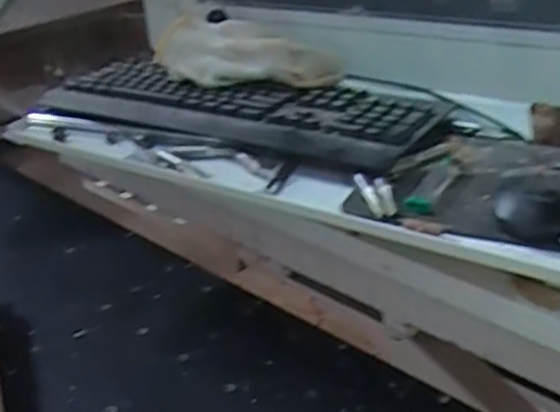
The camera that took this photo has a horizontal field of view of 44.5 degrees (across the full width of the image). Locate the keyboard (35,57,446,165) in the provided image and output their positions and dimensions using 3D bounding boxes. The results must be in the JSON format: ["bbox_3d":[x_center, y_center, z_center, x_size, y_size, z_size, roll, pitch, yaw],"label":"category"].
[{"bbox_3d":[-0.044,-0.112,0.727,0.434,0.033,0.140,12,33,24],"label":"keyboard"}]

